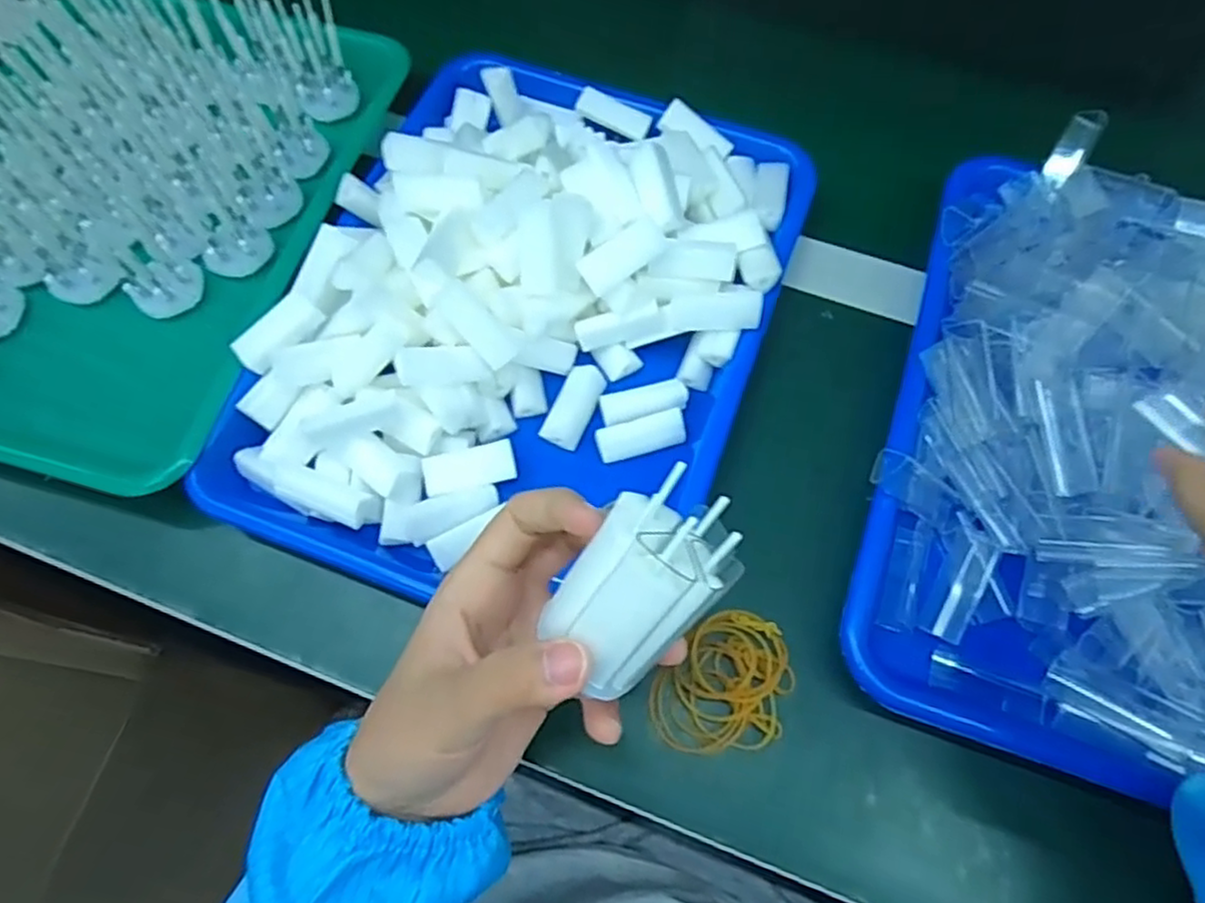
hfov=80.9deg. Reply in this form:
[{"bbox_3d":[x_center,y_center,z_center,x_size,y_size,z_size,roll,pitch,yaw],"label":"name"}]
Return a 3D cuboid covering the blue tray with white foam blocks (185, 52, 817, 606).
[{"bbox_3d":[-0.038,-0.080,0.379,0.240,0.072,0.320,20,69,7],"label":"blue tray with white foam blocks"}]

